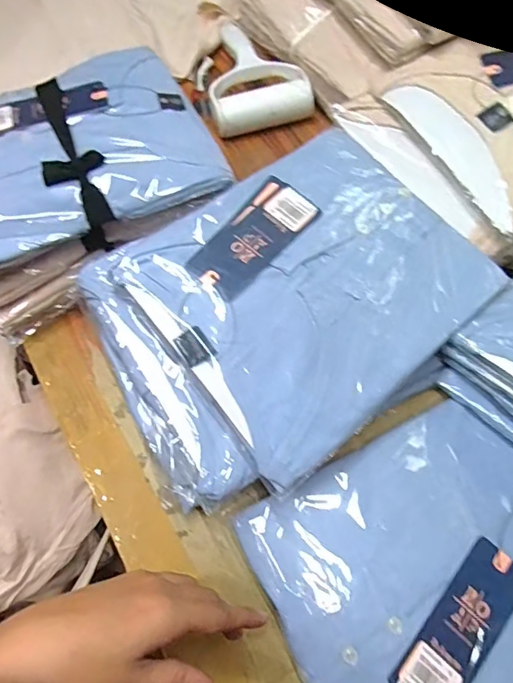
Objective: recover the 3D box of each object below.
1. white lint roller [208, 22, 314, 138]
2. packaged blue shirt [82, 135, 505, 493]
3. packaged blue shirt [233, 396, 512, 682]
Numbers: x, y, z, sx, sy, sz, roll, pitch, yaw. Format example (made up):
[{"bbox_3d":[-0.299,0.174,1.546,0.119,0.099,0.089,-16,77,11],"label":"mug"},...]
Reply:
[{"bbox_3d":[-0.009,-0.328,0.572,0.115,0.038,0.169,-14,68,-5],"label":"white lint roller"},{"bbox_3d":[0.045,-0.054,0.374,0.257,0.028,0.217,-39,72,-15],"label":"packaged blue shirt"},{"bbox_3d":[0.141,0.172,0.350,0.247,0.030,0.211,-26,69,-10],"label":"packaged blue shirt"}]

